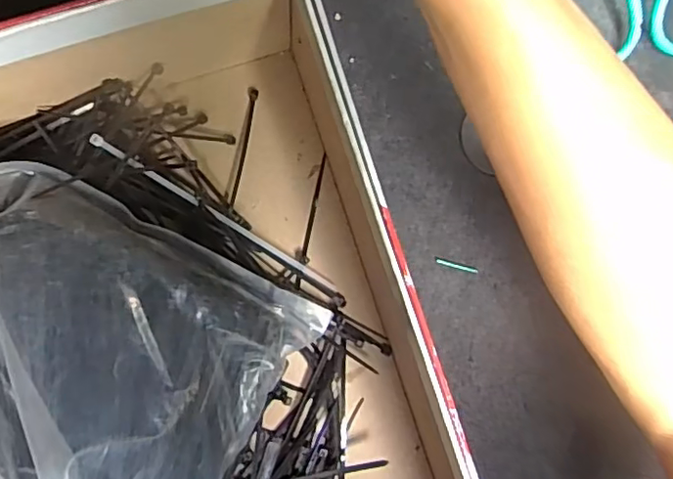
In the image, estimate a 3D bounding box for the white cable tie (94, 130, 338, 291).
[{"bbox_3d":[-0.060,-0.011,0.305,0.147,0.009,0.006,33,85,-14],"label":"white cable tie"}]

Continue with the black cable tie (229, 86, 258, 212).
[{"bbox_3d":[-0.051,-0.050,0.317,0.005,0.004,0.068,12,86,-3],"label":"black cable tie"}]

